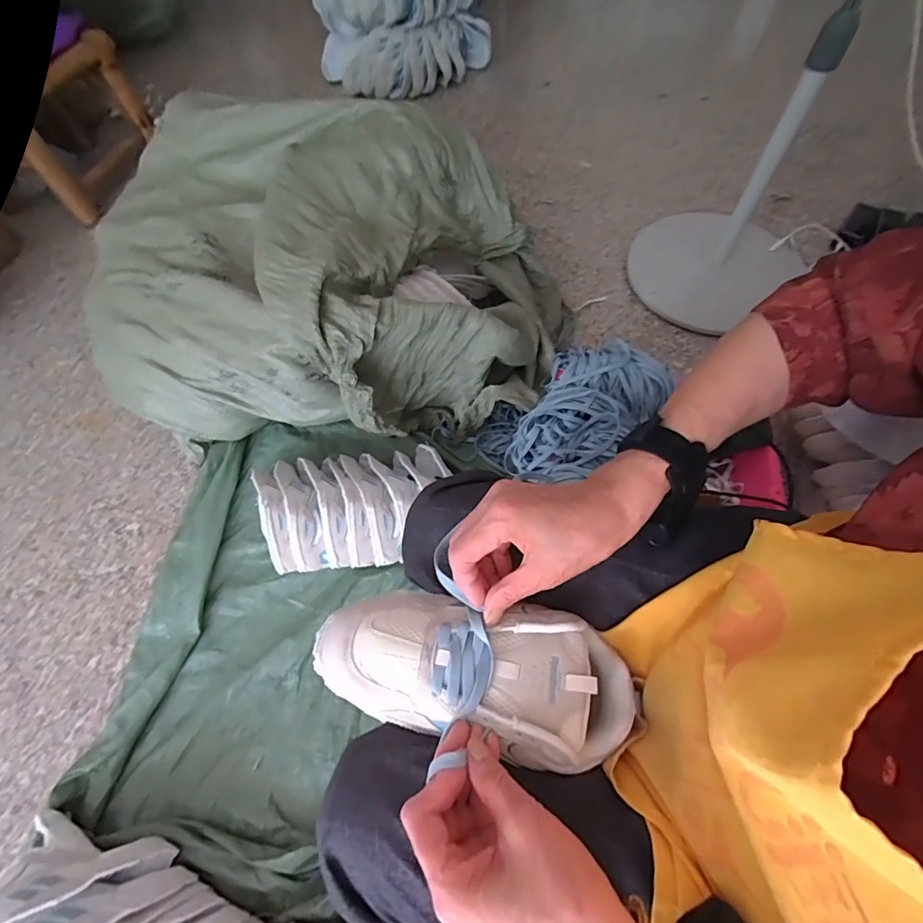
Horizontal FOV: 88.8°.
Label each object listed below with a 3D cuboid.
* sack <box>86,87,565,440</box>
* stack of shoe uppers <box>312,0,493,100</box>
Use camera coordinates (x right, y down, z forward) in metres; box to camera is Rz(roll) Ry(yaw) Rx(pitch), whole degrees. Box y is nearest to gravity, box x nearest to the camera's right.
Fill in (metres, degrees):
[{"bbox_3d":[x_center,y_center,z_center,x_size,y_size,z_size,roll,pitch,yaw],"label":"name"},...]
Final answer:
[{"bbox_3d":[-0.222,-0.336,0.883,0.827,0.344,0.578,6,62,5],"label":"sack"},{"bbox_3d":[-0.152,-1.261,1.335,0.489,0.327,0.177,-17,63,-7],"label":"stack of shoe uppers"}]

